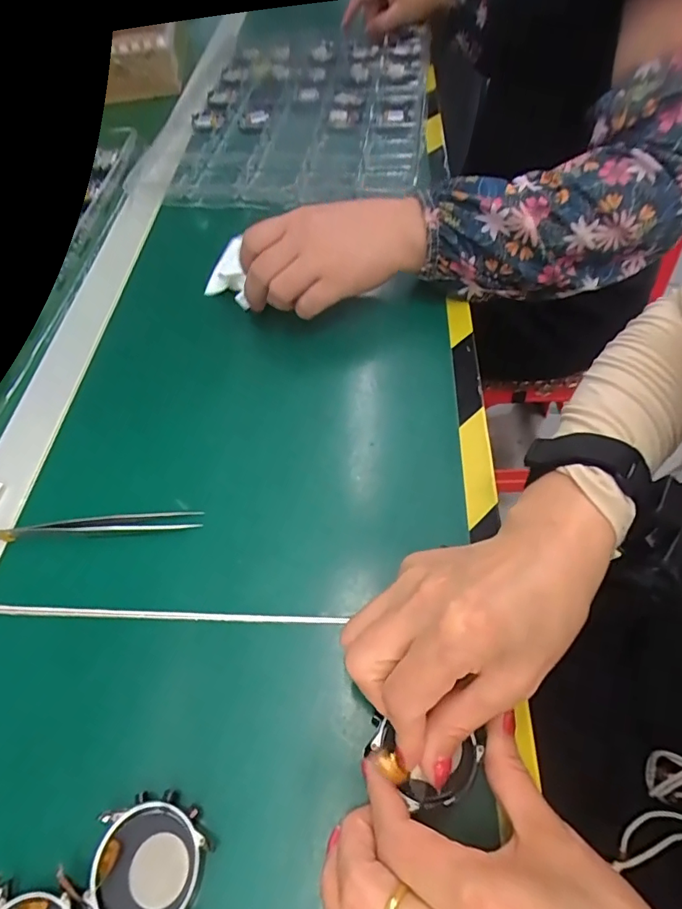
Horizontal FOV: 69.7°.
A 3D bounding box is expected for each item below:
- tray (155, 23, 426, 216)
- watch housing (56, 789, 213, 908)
[{"bbox_3d":[-0.041,-0.426,0.600,0.279,0.032,0.428,1,56,4],"label":"tray"},{"bbox_3d":[-0.085,0.171,0.206,0.053,0.006,0.046,7,56,8],"label":"watch housing"}]

